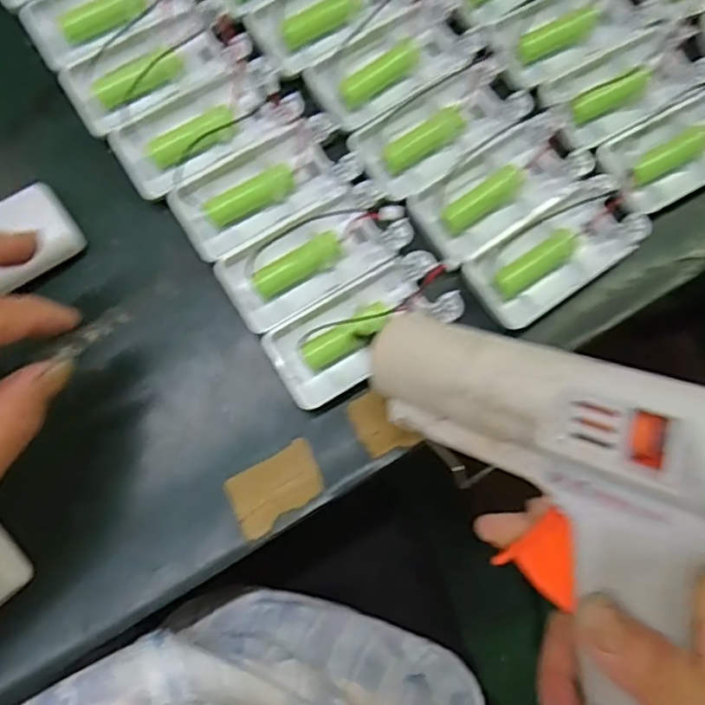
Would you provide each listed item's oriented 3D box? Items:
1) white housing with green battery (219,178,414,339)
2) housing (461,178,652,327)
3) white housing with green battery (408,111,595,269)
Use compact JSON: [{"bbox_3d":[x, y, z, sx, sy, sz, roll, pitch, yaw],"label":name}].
[{"bbox_3d":[-0.019,-0.050,0.344,0.097,0.017,0.045,-30,81,-8],"label":"white housing with green battery"},{"bbox_3d":[0.107,-0.052,0.344,0.096,0.012,0.045,-35,82,-9],"label":"housing"},{"bbox_3d":[0.078,-0.088,0.351,0.094,0.015,0.045,-35,82,-9],"label":"white housing with green battery"}]

